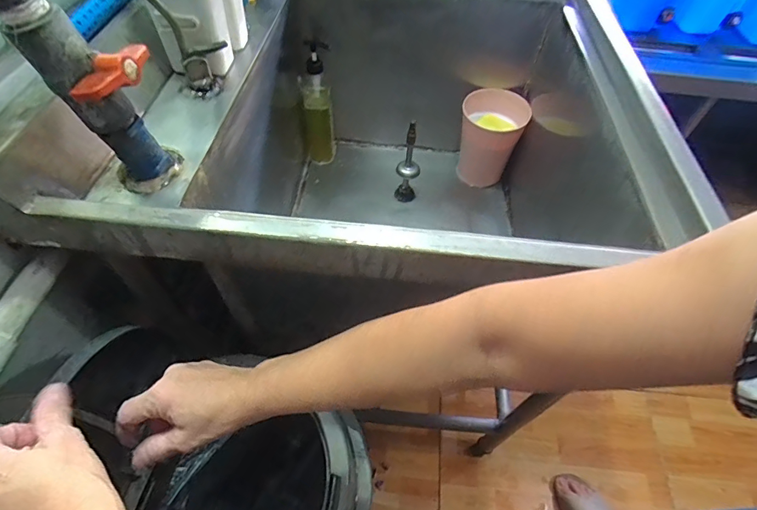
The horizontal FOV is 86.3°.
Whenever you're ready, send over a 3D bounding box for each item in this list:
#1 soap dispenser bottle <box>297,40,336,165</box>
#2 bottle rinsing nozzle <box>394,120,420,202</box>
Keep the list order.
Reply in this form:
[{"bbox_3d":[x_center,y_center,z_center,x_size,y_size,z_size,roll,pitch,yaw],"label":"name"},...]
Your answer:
[{"bbox_3d":[-0.143,-0.343,0.954,0.074,0.268,0.080,-4,54,-7],"label":"soap dispenser bottle"},{"bbox_3d":[0.068,-0.202,0.899,0.053,0.190,0.043,8,54,2],"label":"bottle rinsing nozzle"}]

